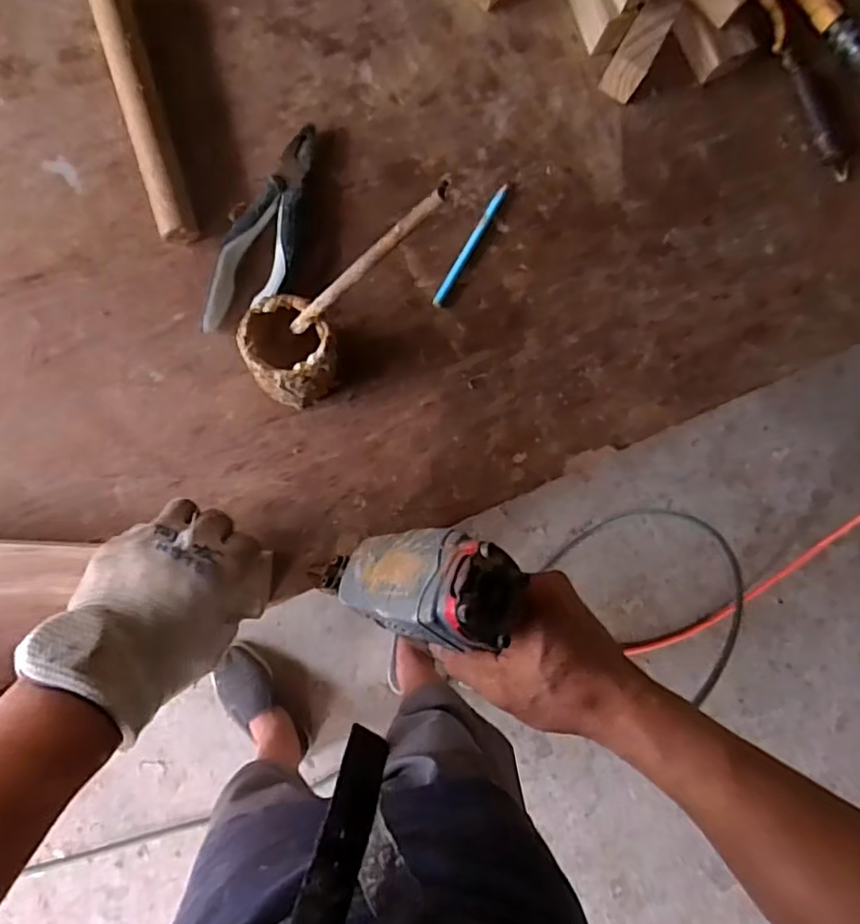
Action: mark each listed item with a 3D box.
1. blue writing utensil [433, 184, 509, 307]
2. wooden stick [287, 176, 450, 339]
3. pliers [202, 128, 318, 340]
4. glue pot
[{"bbox_3d":[0.037,-0.194,0.554,0.009,0.009,0.127,30,83,-5],"label":"blue writing utensil"},{"bbox_3d":[-0.045,-0.113,0.372,0.006,0.198,0.009,-10,88,-33],"label":"wooden stick"},{"bbox_3d":[-0.135,-0.195,0.523,0.055,0.022,0.190,19,84,-6],"label":"pliers"},{"bbox_3d":[-0.107,-0.085,0.485,0.064,0.095,0.066,1,86,-8],"label":"glue pot"}]

